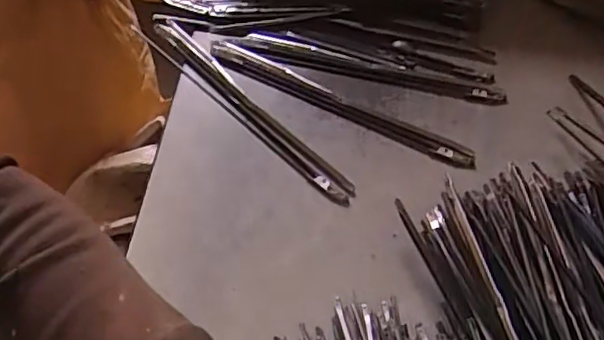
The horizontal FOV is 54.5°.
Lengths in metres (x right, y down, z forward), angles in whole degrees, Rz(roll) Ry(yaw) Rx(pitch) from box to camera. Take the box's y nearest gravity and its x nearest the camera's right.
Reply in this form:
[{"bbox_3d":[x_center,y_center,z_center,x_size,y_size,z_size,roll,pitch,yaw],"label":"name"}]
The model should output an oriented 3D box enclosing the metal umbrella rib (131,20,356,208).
[{"bbox_3d":[-0.038,-0.043,0.384,0.193,0.009,0.021,40,62,21],"label":"metal umbrella rib"}]

